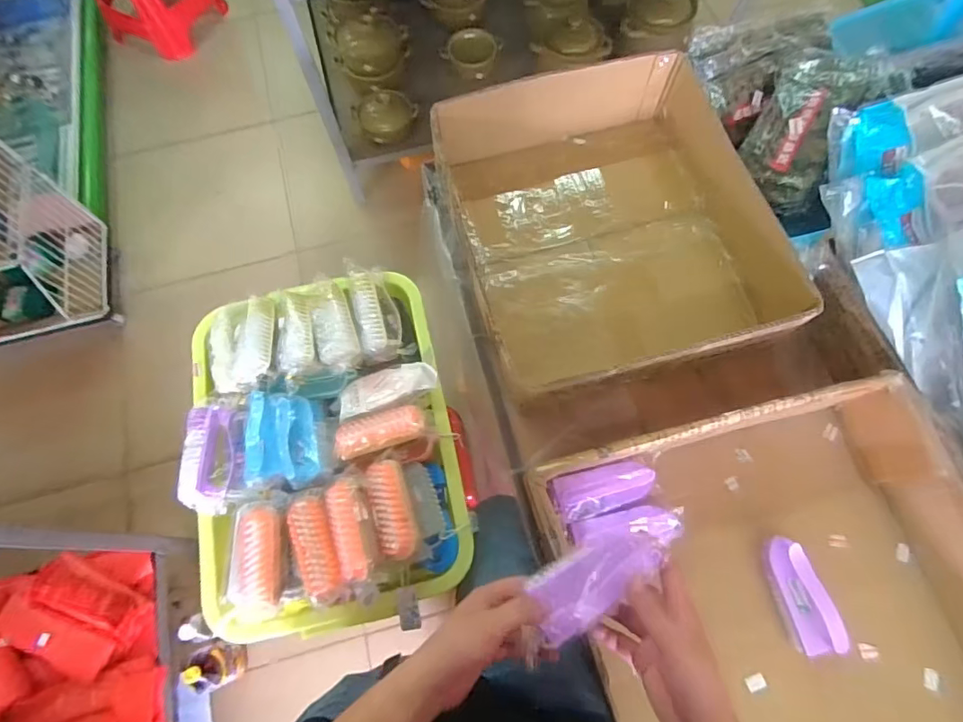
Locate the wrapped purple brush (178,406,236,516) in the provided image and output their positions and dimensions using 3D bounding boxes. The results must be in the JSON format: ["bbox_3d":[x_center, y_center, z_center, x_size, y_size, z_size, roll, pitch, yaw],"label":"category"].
[{"bbox_3d":[-0.379,0.134,0.709,0.055,0.048,0.147,-6,70,-1],"label":"wrapped purple brush"}]

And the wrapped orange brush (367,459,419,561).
[{"bbox_3d":[-0.114,0.189,0.653,0.047,0.023,0.125,-15,70,-4],"label":"wrapped orange brush"}]

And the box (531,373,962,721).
[{"bbox_3d":[0.380,0.361,0.609,0.486,0.188,0.581,-15,70,-4],"label":"box"}]

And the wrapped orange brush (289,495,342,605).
[{"bbox_3d":[-0.212,0.236,0.648,0.046,0.027,0.134,-20,71,-6],"label":"wrapped orange brush"}]

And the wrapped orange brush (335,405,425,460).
[{"bbox_3d":[-0.141,0.096,0.701,0.122,0.026,0.056,-22,71,-6],"label":"wrapped orange brush"}]

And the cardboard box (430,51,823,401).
[{"bbox_3d":[0.185,-0.242,0.834,0.415,0.159,0.464,-16,70,-4],"label":"cardboard box"}]

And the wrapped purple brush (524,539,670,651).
[{"bbox_3d":[0.109,0.208,0.485,0.132,0.036,0.060,-29,72,-9],"label":"wrapped purple brush"}]

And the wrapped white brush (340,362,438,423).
[{"bbox_3d":[-0.139,0.038,0.749,0.145,0.032,0.060,-19,71,-5],"label":"wrapped white brush"}]

